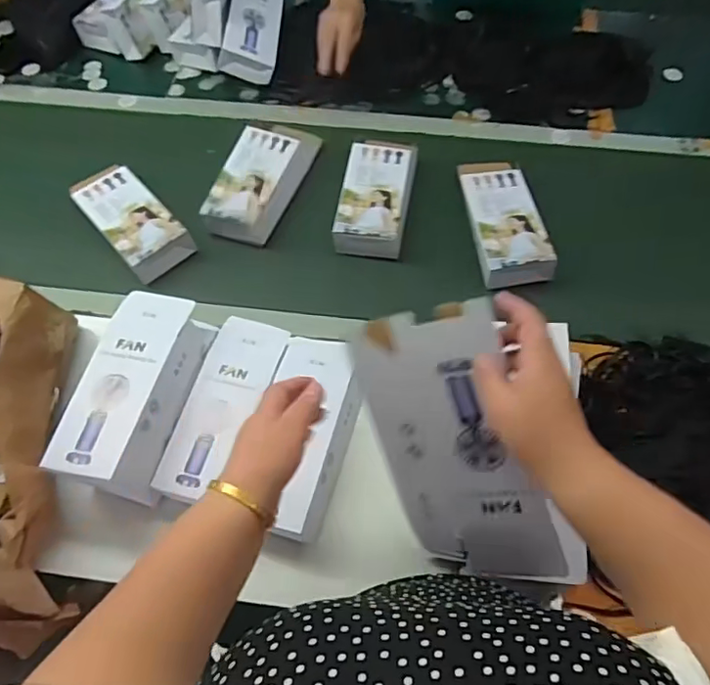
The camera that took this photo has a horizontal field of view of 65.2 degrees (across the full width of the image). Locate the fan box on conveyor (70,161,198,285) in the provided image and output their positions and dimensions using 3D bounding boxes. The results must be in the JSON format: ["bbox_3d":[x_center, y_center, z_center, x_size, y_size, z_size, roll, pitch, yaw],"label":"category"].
[{"bbox_3d":[-0.357,-0.198,0.887,0.100,0.053,0.208,-39,67,-16],"label":"fan box on conveyor"}]

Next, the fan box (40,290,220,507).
[{"bbox_3d":[-0.278,0.057,0.703,0.117,0.064,0.258,11,64,9],"label":"fan box"}]

